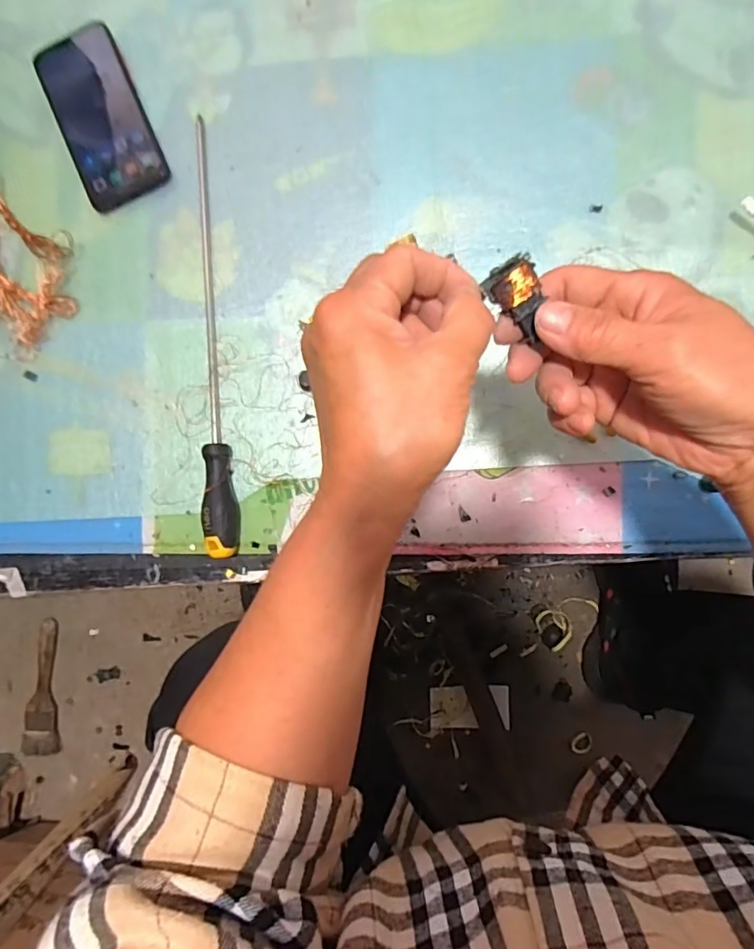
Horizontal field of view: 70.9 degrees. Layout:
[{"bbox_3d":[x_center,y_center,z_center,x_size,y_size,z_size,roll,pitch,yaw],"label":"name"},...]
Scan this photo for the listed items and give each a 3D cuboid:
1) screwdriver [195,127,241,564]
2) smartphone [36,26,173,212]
[{"bbox_3d":[-0.150,-0.123,0.458,0.026,0.030,0.383,-7,89,5],"label":"screwdriver"},{"bbox_3d":[-0.252,-0.326,0.483,0.078,0.010,0.159,-23,87,4],"label":"smartphone"}]

